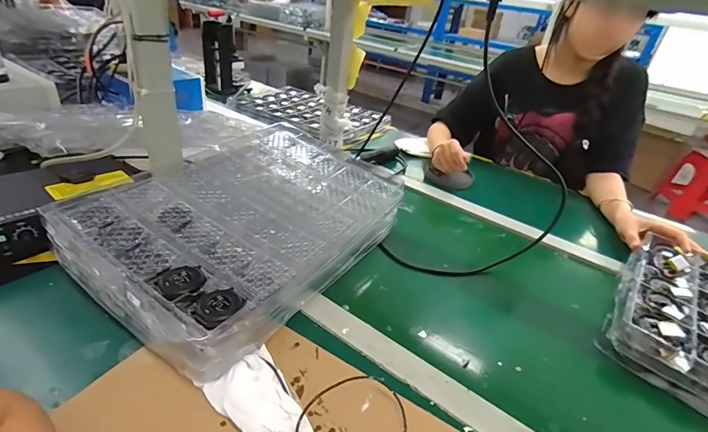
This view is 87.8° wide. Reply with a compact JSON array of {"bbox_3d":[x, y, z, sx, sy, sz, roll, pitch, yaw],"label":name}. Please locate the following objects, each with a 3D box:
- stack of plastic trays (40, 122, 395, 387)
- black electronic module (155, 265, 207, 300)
[{"bbox_3d":[-0.152,0.002,0.575,0.314,0.095,0.446,24,35,25],"label":"stack of plastic trays"},{"bbox_3d":[-0.191,0.072,0.407,0.047,0.010,0.045,-13,37,-30],"label":"black electronic module"}]

